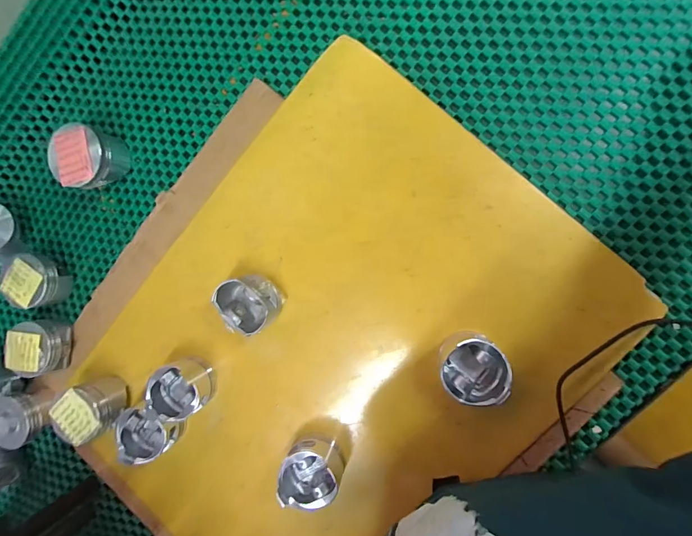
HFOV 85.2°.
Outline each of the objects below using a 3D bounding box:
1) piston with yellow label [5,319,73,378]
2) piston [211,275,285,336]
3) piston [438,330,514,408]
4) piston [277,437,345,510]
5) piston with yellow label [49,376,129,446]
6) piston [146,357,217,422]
[{"bbox_3d":[-0.430,0.113,0.534,0.072,0.058,0.078,-8,89,9],"label":"piston with yellow label"},{"bbox_3d":[-0.116,0.043,0.464,0.065,0.054,0.066,0,90,9],"label":"piston"},{"bbox_3d":[0.144,0.112,0.426,0.069,0.059,0.071,-7,89,9],"label":"piston"},{"bbox_3d":[-0.043,0.253,0.466,0.071,0.064,0.067,0,90,9],"label":"piston"},{"bbox_3d":[-0.340,0.189,0.509,0.067,0.071,0.070,0,90,9],"label":"piston with yellow label"},{"bbox_3d":[-0.211,0.156,0.490,0.066,0.057,0.067,0,90,9],"label":"piston"}]

